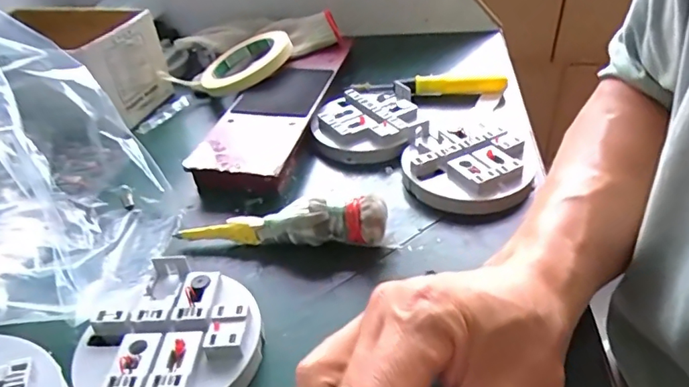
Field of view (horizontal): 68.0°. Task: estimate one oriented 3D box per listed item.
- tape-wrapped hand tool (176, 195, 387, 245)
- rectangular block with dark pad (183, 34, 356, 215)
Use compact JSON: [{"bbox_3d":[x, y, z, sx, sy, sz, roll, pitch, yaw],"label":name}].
[{"bbox_3d":[-0.045,0.018,0.363,0.147,0.032,0.024,2,37,9],"label":"tape-wrapped hand tool"},{"bbox_3d":[-0.063,-0.088,0.519,0.088,0.033,0.293,5,38,13],"label":"rectangular block with dark pad"}]

